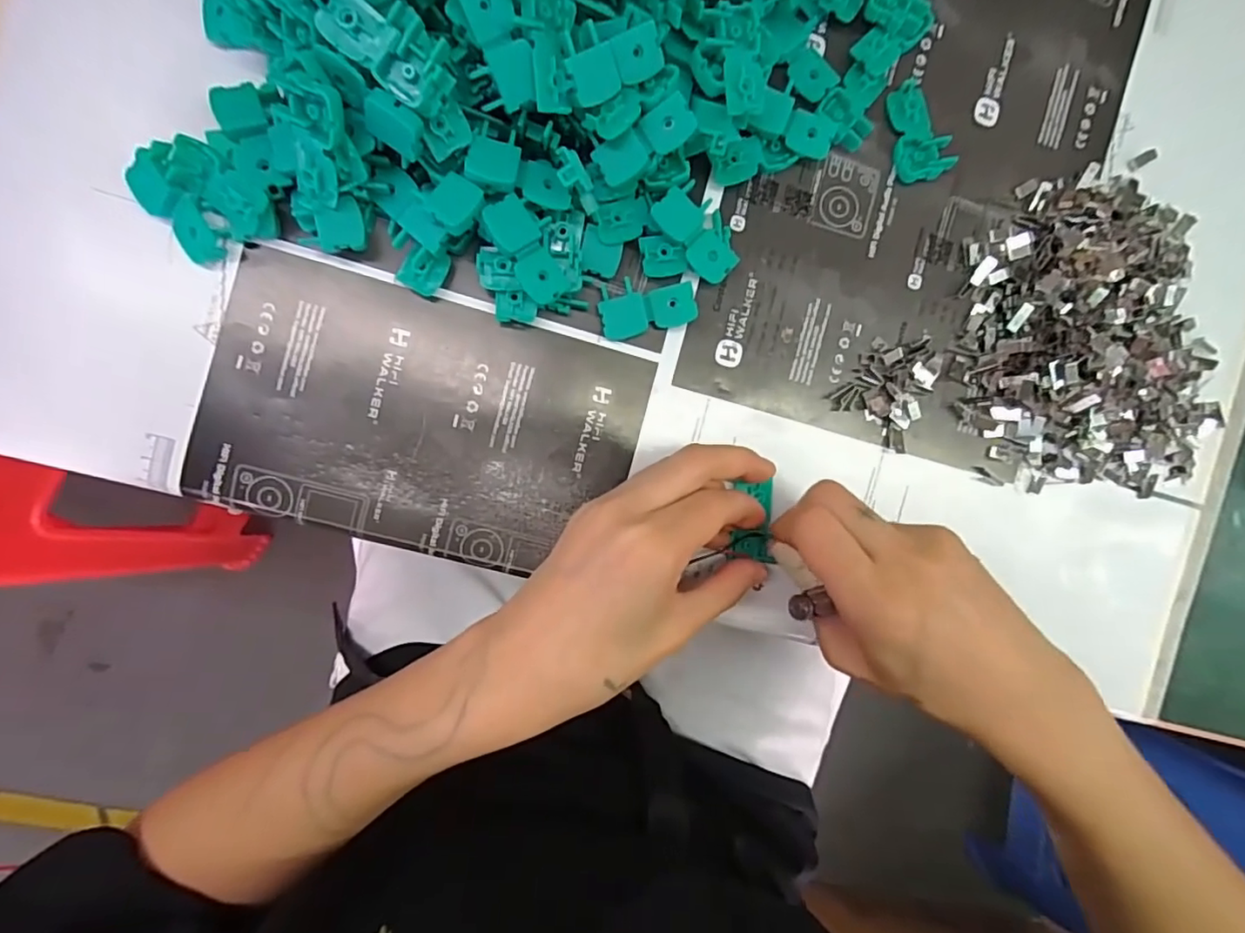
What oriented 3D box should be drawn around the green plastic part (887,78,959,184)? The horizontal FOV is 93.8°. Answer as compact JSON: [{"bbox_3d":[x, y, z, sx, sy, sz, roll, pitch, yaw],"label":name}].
[{"bbox_3d":[0.140,-0.157,0.272,0.026,0.010,0.046,-8,94,-7],"label":"green plastic part"}]

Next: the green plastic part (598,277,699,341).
[{"bbox_3d":[0.011,-0.073,0.262,0.042,0.007,0.024,-15,95,-6],"label":"green plastic part"}]

